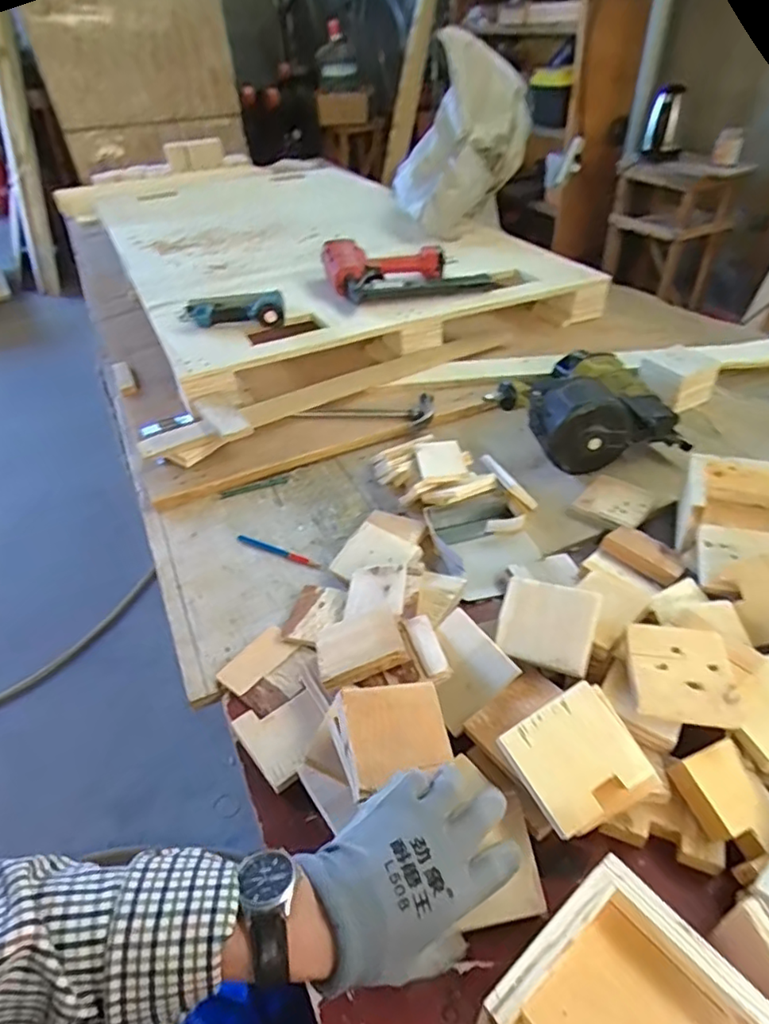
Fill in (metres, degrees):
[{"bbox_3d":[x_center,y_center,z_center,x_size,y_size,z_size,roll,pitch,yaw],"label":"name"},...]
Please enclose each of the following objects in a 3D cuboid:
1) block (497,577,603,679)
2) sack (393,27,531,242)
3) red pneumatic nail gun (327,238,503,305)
[{"bbox_3d":[0.162,0.113,0.587,0.094,0.016,0.081,11,71,29],"label":"block"},{"bbox_3d":[0.211,-0.997,1.571,0.338,0.433,0.337,-5,41,-4],"label":"sack"},{"bbox_3d":[0.052,-0.517,1.227,0.335,0.073,0.215,-8,41,-7],"label":"red pneumatic nail gun"}]

